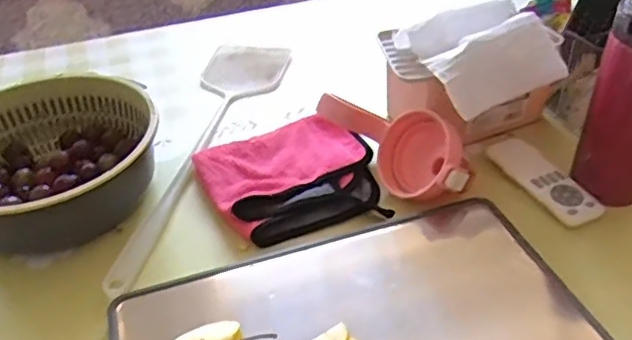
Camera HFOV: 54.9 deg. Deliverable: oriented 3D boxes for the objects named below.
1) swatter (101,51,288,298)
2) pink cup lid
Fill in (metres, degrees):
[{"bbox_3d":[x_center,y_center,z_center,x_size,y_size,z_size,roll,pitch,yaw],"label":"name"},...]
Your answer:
[{"bbox_3d":[-0.134,-0.043,0.699,0.100,0.011,0.458,7,39,12],"label":"swatter"},{"bbox_3d":[0.083,-0.025,0.606,0.158,0.068,0.062,29,48,34],"label":"pink cup lid"}]

